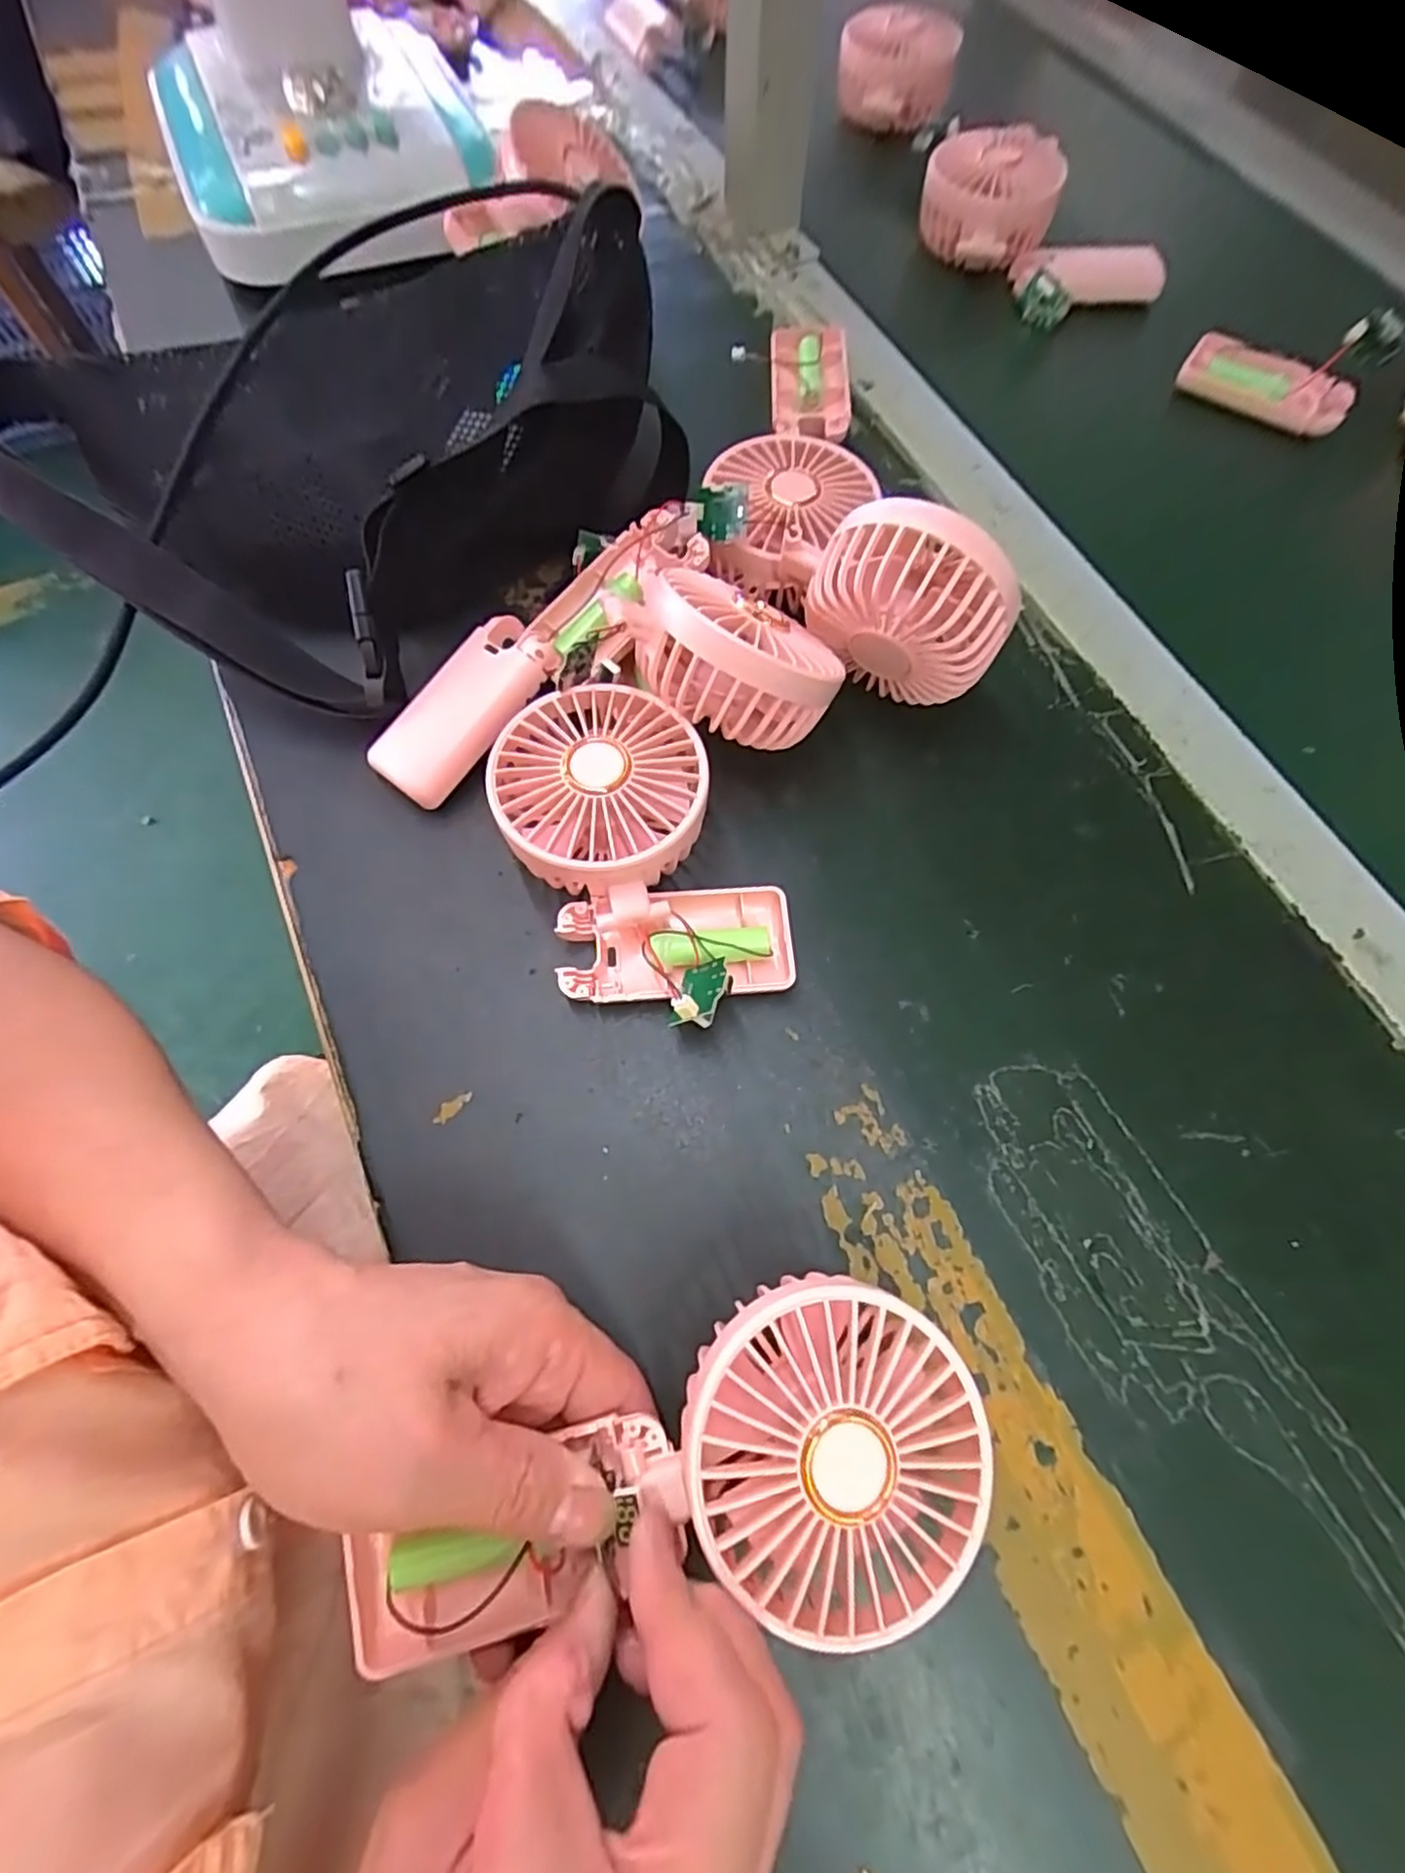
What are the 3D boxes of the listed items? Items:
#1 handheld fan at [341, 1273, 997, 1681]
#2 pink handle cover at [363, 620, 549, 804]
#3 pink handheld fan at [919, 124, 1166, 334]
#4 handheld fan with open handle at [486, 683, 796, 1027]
[{"bbox_3d":[-0.009,0.165,0.204,0.185,0.031,0.086,-19,69,1],"label":"handheld fan"},{"bbox_3d":[-0.108,-0.102,0.316,0.043,0.011,0.090,38,88,14],"label":"pink handle cover"},{"bbox_3d":[0.204,-0.429,0.429,0.158,0.059,0.072,33,71,-1],"label":"pink handheld fan"},{"bbox_3d":[-0.029,-0.031,0.290,0.094,0.050,0.147,-30,71,-11],"label":"handheld fan with open handle"}]

